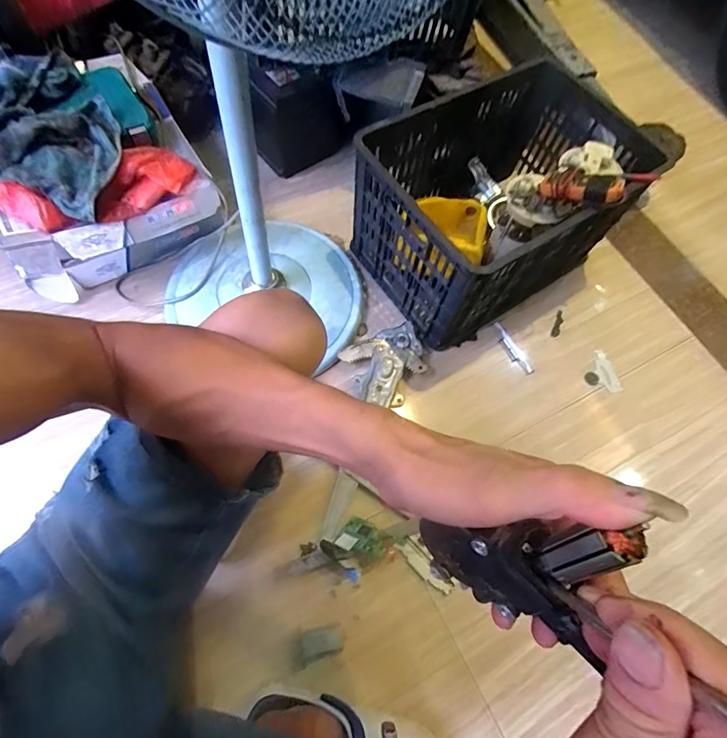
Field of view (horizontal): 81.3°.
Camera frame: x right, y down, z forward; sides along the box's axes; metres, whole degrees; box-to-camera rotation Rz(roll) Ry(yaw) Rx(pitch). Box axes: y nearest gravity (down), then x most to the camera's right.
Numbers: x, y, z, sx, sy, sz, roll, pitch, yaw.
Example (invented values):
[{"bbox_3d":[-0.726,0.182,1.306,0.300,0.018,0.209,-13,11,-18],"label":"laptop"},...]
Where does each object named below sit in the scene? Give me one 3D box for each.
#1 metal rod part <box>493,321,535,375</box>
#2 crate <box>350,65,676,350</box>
[{"bbox_3d":[0.319,-0.045,0.902,0.033,0.013,0.133,-24,70,-12],"label":"metal rod part"},{"bbox_3d":[0.274,-0.338,0.876,0.517,0.298,0.363,-29,71,-14],"label":"crate"}]

